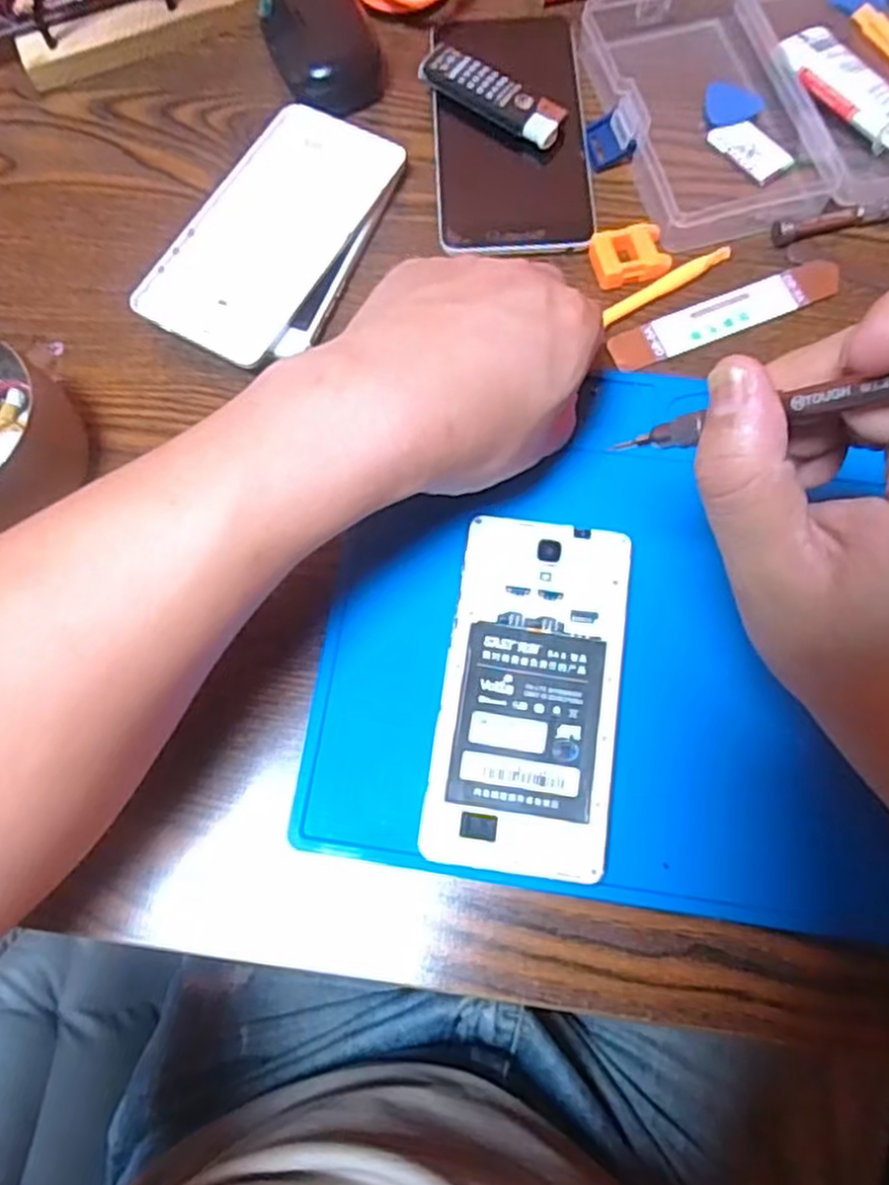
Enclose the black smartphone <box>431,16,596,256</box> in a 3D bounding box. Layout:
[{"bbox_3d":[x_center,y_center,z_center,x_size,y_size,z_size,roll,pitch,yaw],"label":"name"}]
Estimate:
[{"bbox_3d":[0.034,-0.240,0.397,0.077,0.010,0.156,-2,73,1],"label":"black smartphone"}]

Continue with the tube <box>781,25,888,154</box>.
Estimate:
[{"bbox_3d":[0.210,-0.246,0.386,0.026,0.015,0.102,-32,75,-8],"label":"tube"}]

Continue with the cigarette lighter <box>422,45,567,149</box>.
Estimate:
[{"bbox_3d":[0.024,-0.251,0.394,0.081,0.017,0.022,36,77,11],"label":"cigarette lighter"}]

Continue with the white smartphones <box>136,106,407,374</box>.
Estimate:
[{"bbox_3d":[-0.078,-0.173,0.380,0.081,0.016,0.140,27,76,9],"label":"white smartphones"}]

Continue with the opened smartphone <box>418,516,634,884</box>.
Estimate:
[{"bbox_3d":[0.035,0.039,0.313,0.070,0.011,0.139,8,73,4],"label":"opened smartphone"}]

